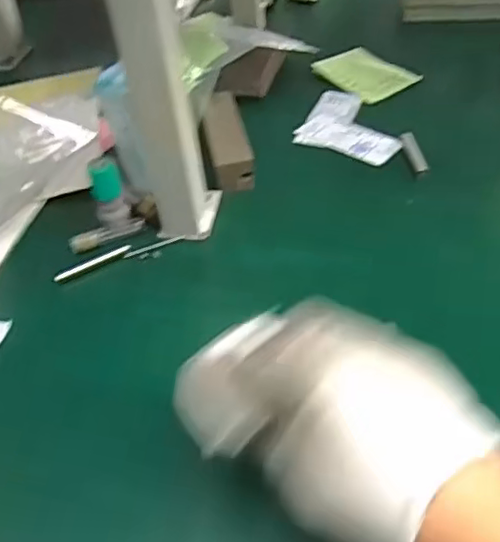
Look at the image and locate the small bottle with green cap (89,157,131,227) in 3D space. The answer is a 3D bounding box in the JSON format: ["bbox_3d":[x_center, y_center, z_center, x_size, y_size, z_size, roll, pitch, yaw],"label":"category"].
[{"bbox_3d":[-0.110,-0.060,0.486,0.025,0.056,0.020,-17,45,-11],"label":"small bottle with green cap"}]

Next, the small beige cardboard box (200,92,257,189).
[{"bbox_3d":[-0.021,-0.115,0.552,0.035,0.036,0.109,-11,44,-4],"label":"small beige cardboard box"}]

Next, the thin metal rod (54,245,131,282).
[{"bbox_3d":[-0.119,-0.007,0.473,0.061,0.007,0.008,-30,48,-22],"label":"thin metal rod"}]

